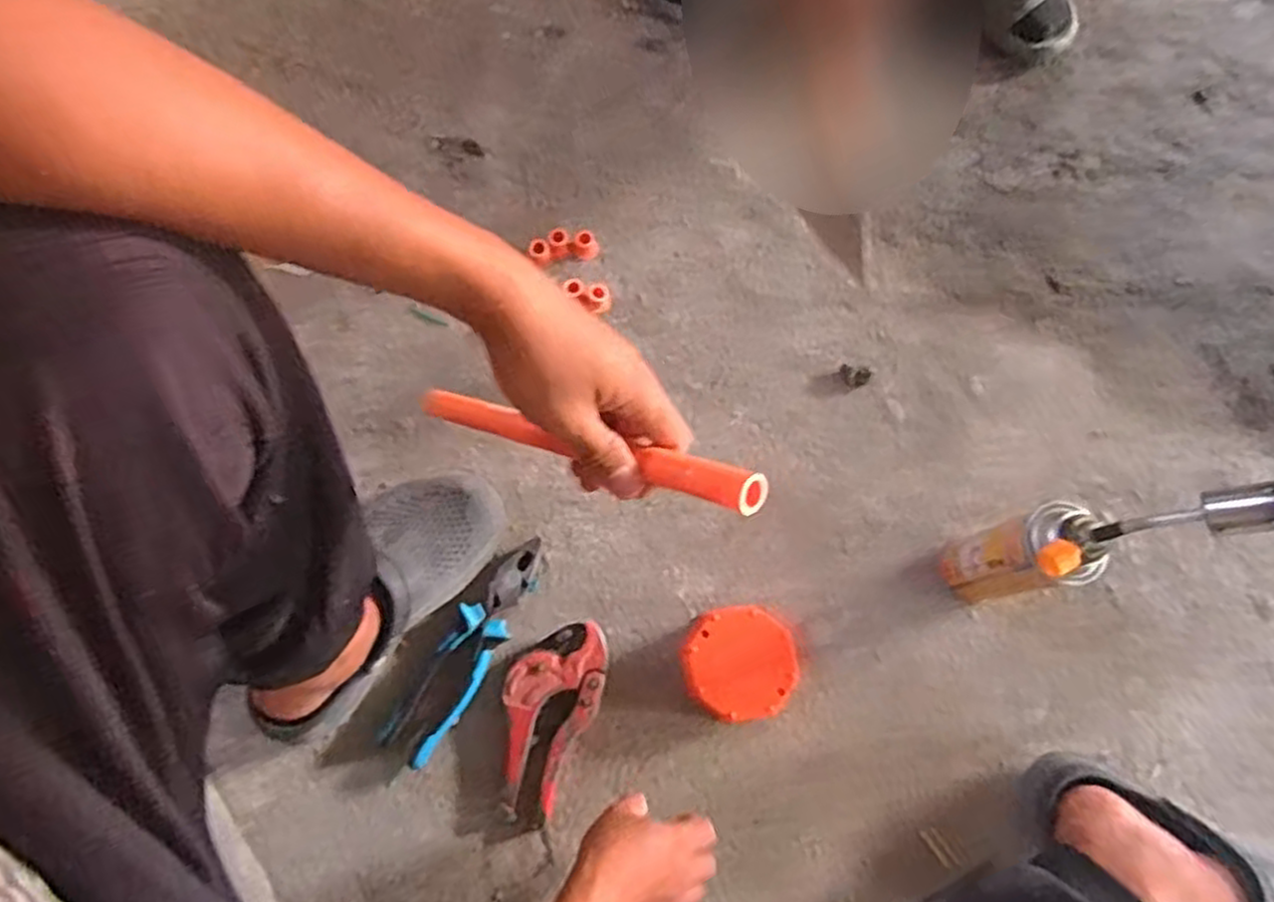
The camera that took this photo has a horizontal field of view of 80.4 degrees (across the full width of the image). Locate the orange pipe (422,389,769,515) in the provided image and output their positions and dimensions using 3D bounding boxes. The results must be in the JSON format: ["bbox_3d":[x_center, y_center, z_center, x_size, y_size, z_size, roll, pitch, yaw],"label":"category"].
[{"bbox_3d":[-0.043,-0.006,0.456,0.276,0.023,0.021,15,71,41],"label":"orange pipe"}]

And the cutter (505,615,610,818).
[{"bbox_3d":[-0.085,0.244,0.706,0.082,0.029,0.171,23,75,5],"label":"cutter"}]

